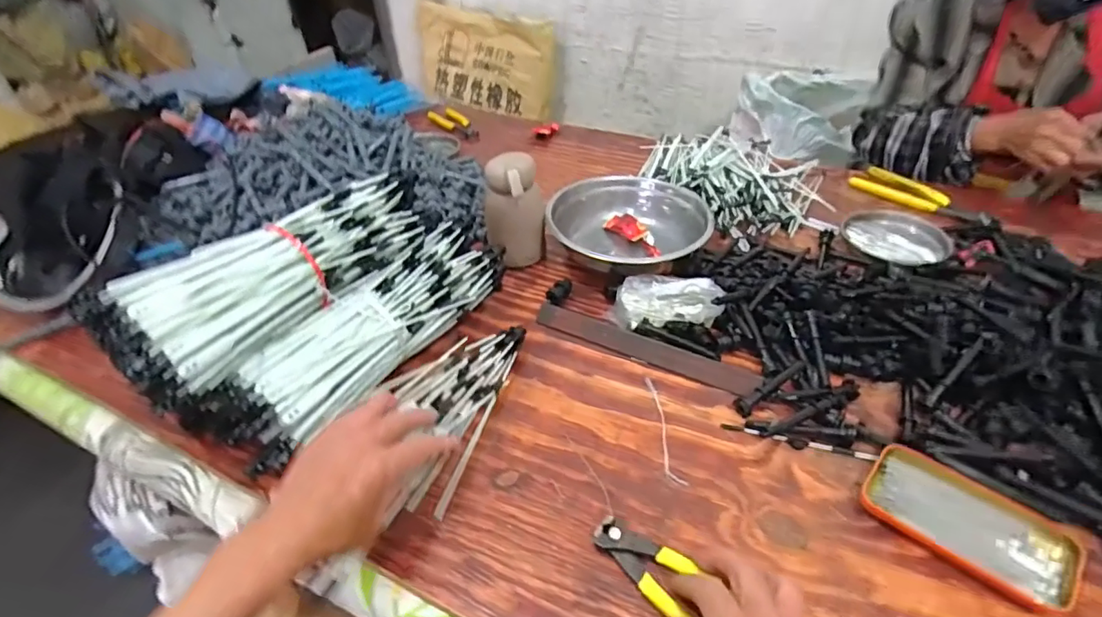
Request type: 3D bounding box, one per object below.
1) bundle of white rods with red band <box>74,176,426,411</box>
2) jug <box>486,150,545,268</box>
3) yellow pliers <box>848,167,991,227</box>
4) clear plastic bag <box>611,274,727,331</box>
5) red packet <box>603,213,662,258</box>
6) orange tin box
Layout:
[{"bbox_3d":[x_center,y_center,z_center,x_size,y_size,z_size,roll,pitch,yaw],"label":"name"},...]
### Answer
[{"bbox_3d":[-0.257,-0.034,0.534,0.109,0.099,0.308,23,45,26],"label":"bundle of white rods with red band"},{"bbox_3d":[-0.048,-0.127,0.719,0.080,0.138,0.061,-5,39,-4],"label":"jug"},{"bbox_3d":[0.580,-0.173,0.867,0.059,0.025,0.199,-25,45,-26],"label":"yellow pliers"},{"bbox_3d":[0.138,-0.004,0.642,0.119,0.039,0.070,1,40,3],"label":"clear plastic bag"},{"bbox_3d":[0.124,-0.106,0.786,0.038,0.020,0.095,-34,62,-28],"label":"red packet"},{"bbox_3d":[0.336,0.173,0.443,0.142,0.016,0.085,31,50,33],"label":"orange tin box"}]

